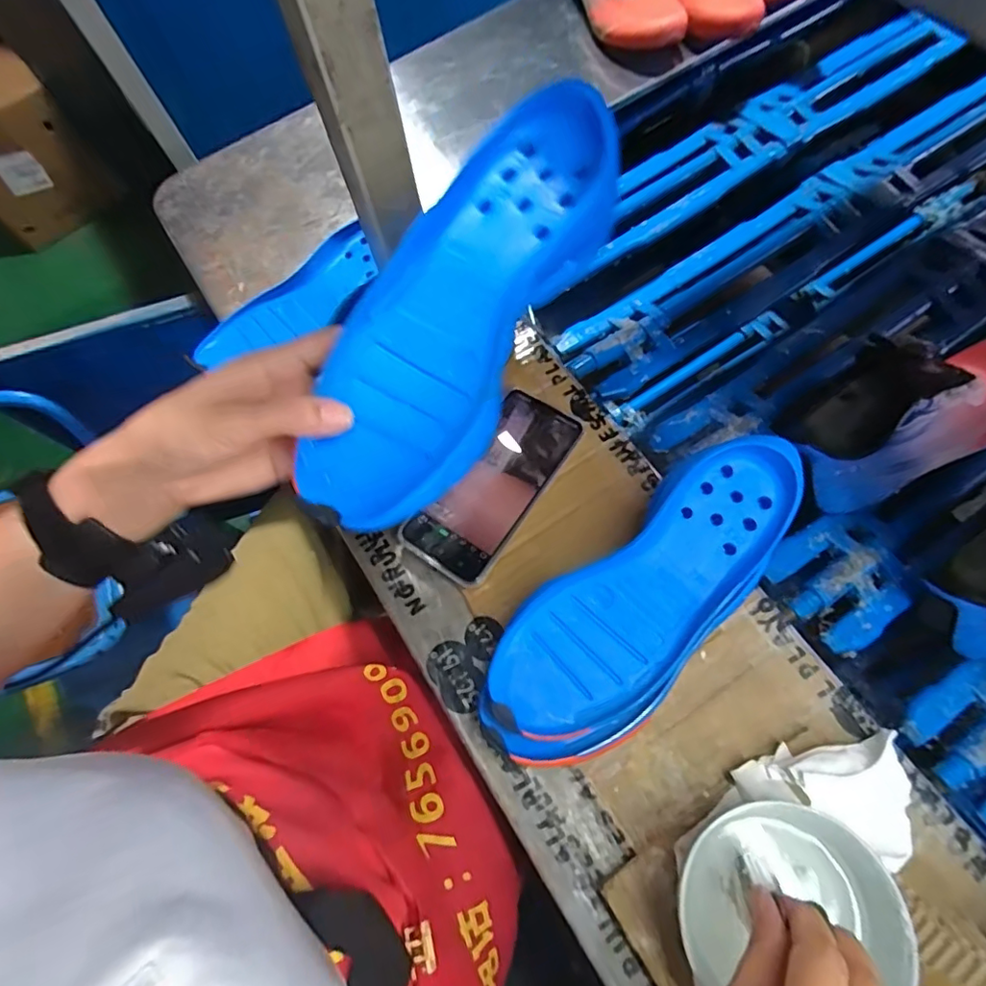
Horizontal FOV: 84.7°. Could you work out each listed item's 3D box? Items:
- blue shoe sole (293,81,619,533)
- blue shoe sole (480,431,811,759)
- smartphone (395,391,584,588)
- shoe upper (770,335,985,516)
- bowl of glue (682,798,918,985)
[{"bbox_3d":[-0.020,-0.090,0.268,0.091,0.030,0.228,29,85,14],"label":"blue shoe sole"},{"bbox_3d":[0.097,0.070,0.347,0.247,0.037,0.094,-45,71,1],"label":"blue shoe sole"},{"bbox_3d":[0.003,-0.009,0.428,0.072,0.010,0.163,35,75,16],"label":"smartphone"},{"bbox_3d":[0.344,-0.071,0.439,0.228,0.081,0.103,-24,67,-3],"label":"shoe upper"},{"bbox_3d":[0.161,0.224,0.300,0.095,0.061,0.094,-2,68,6],"label":"bowl of glue"}]

